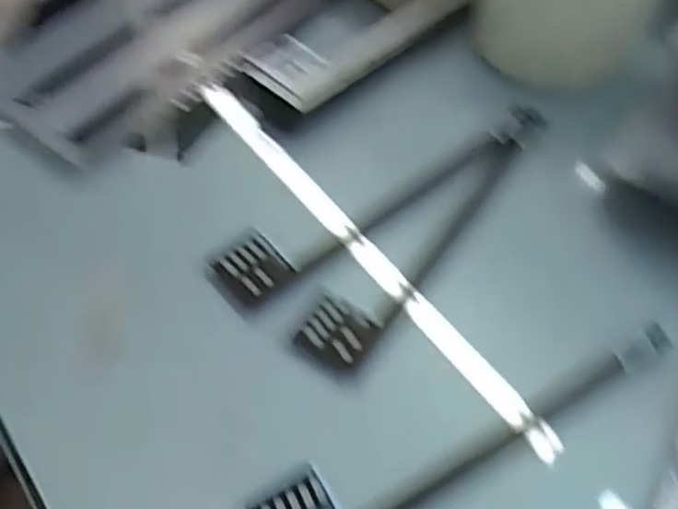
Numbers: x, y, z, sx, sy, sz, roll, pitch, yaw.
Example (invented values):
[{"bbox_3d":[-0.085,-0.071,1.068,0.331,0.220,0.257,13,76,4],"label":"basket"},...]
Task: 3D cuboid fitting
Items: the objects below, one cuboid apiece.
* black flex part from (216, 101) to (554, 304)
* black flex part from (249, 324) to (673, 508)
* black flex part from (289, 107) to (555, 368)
[{"bbox_3d":[0.030,-0.037,0.409,0.225,0.011,0.033,-29,59,-21],"label":"black flex part"},{"bbox_3d":[0.063,0.077,0.326,0.219,0.004,0.038,-25,57,-19],"label":"black flex part"},{"bbox_3d":[0.055,-0.019,0.398,0.033,0.006,0.213,32,59,21],"label":"black flex part"}]

